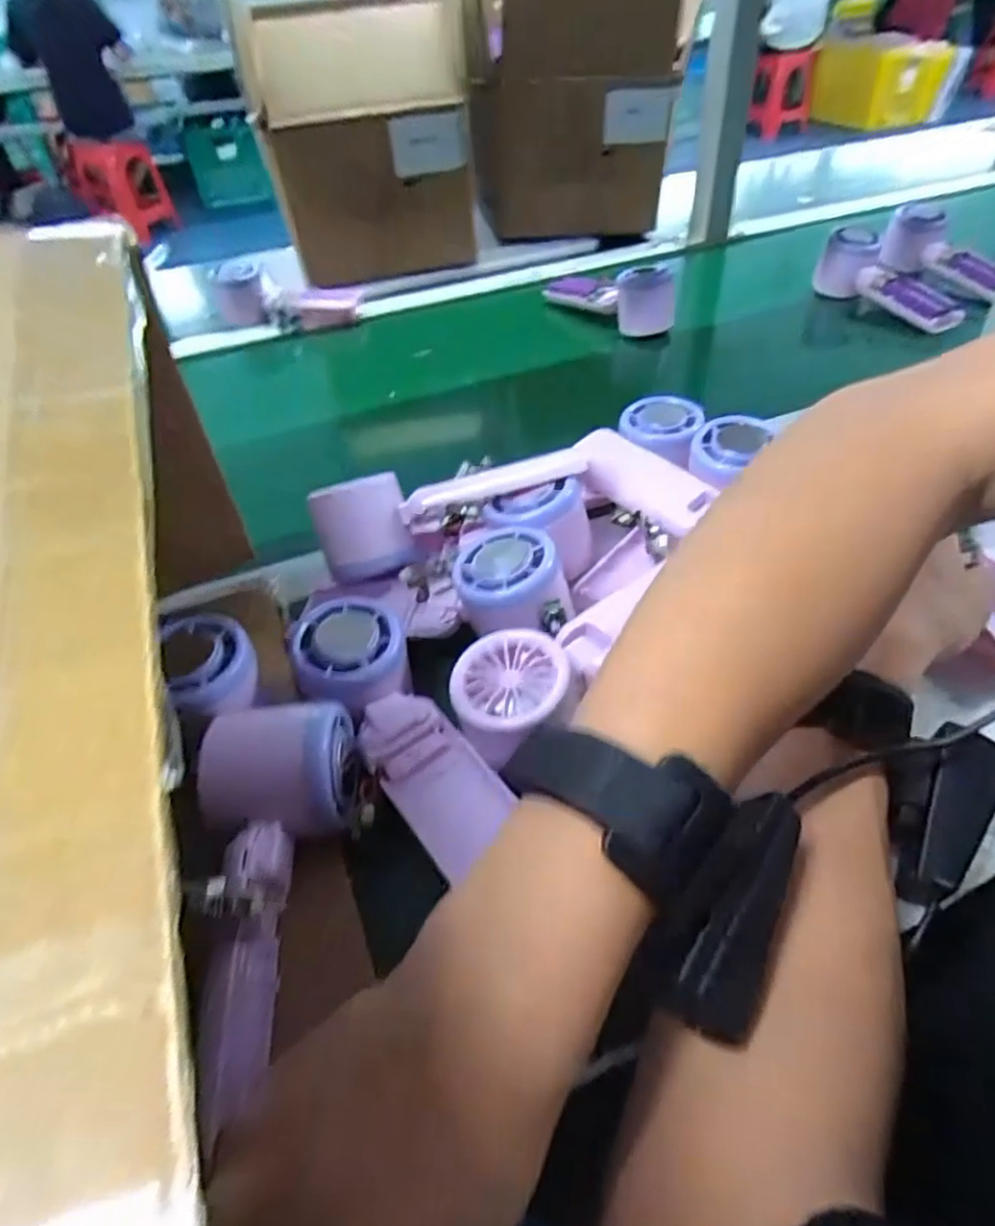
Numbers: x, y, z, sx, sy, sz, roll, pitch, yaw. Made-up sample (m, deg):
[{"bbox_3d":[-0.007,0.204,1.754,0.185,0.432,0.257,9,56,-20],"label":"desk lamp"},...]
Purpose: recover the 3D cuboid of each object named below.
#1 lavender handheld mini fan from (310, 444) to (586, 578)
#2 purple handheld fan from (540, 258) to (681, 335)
[{"bbox_3d":[-0.029,-0.066,0.413,0.161,0.063,0.063,-9,45,-7],"label":"lavender handheld mini fan"},{"bbox_3d":[0.118,-0.346,0.715,0.063,0.065,0.154,-25,49,-22],"label":"purple handheld fan"}]

